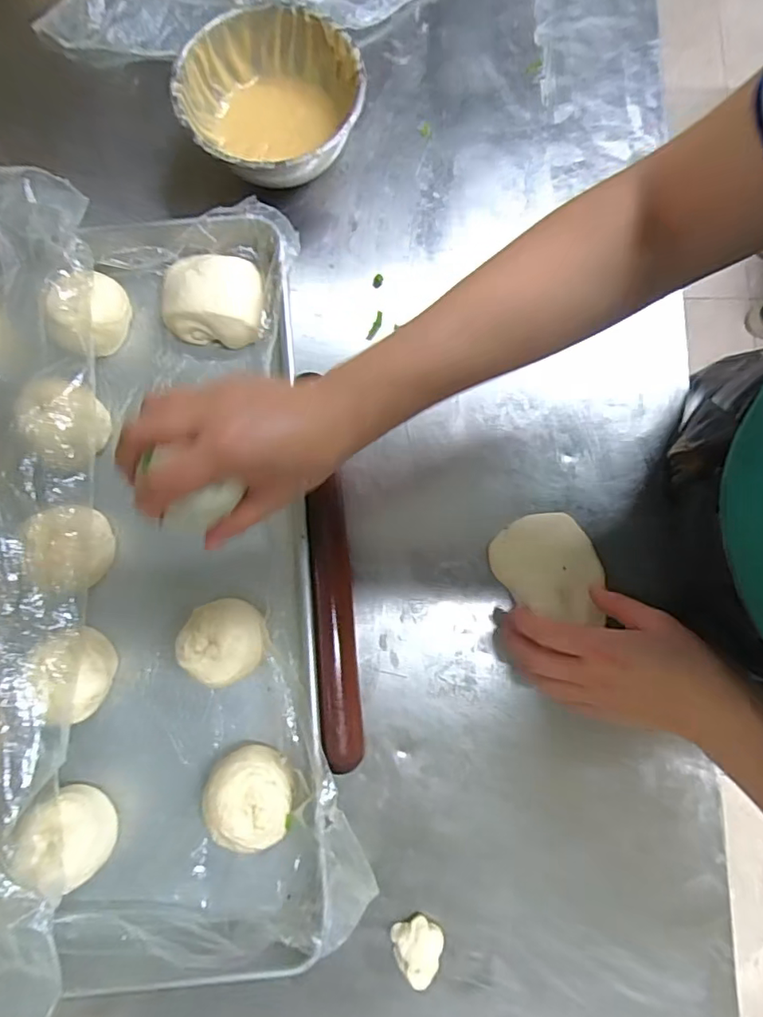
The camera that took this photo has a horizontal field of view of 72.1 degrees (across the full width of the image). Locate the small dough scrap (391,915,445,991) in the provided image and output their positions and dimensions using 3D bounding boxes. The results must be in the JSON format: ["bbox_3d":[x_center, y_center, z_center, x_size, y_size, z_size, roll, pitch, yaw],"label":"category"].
[{"bbox_3d":[0.030,0.340,0.404,0.038,0.020,0.038,0,80,1],"label":"small dough scrap"}]

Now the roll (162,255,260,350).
[{"bbox_3d":[-0.155,-0.194,0.478,0.092,0.034,0.078,-2,80,0],"label":"roll"}]

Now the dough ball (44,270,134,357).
[{"bbox_3d":[-0.253,-0.169,0.458,0.054,0.056,0.070,39,82,7],"label":"dough ball"}]

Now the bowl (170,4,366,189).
[{"bbox_3d":[-0.100,-0.372,0.498,0.157,0.075,0.168,0,80,1],"label":"bowl"}]

